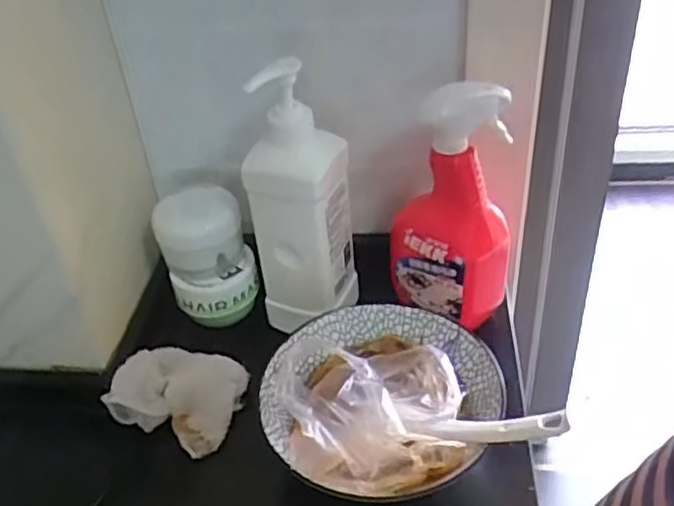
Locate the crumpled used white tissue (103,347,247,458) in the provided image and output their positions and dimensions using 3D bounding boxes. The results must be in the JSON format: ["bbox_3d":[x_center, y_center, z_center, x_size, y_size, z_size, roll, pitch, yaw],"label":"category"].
[{"bbox_3d":[-0.145,0.129,0.640,0.106,0.057,0.093,10,40,22],"label":"crumpled used white tissue"}]

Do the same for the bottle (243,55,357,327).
[{"bbox_3d":[-0.034,-0.044,0.636,0.083,0.248,0.074,6,40,14],"label":"bottle"}]

